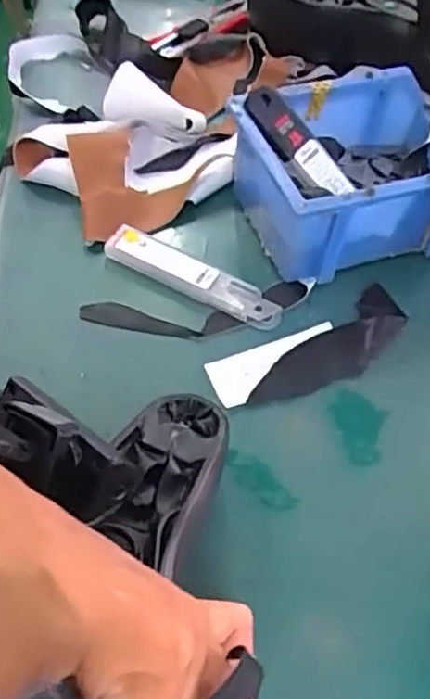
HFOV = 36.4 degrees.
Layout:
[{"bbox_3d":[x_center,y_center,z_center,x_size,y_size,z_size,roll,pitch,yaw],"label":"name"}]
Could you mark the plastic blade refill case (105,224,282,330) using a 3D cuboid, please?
[{"bbox_3d":[-0.015,-0.049,0.436,0.126,0.008,0.027,25,78,11],"label":"plastic blade refill case"}]

